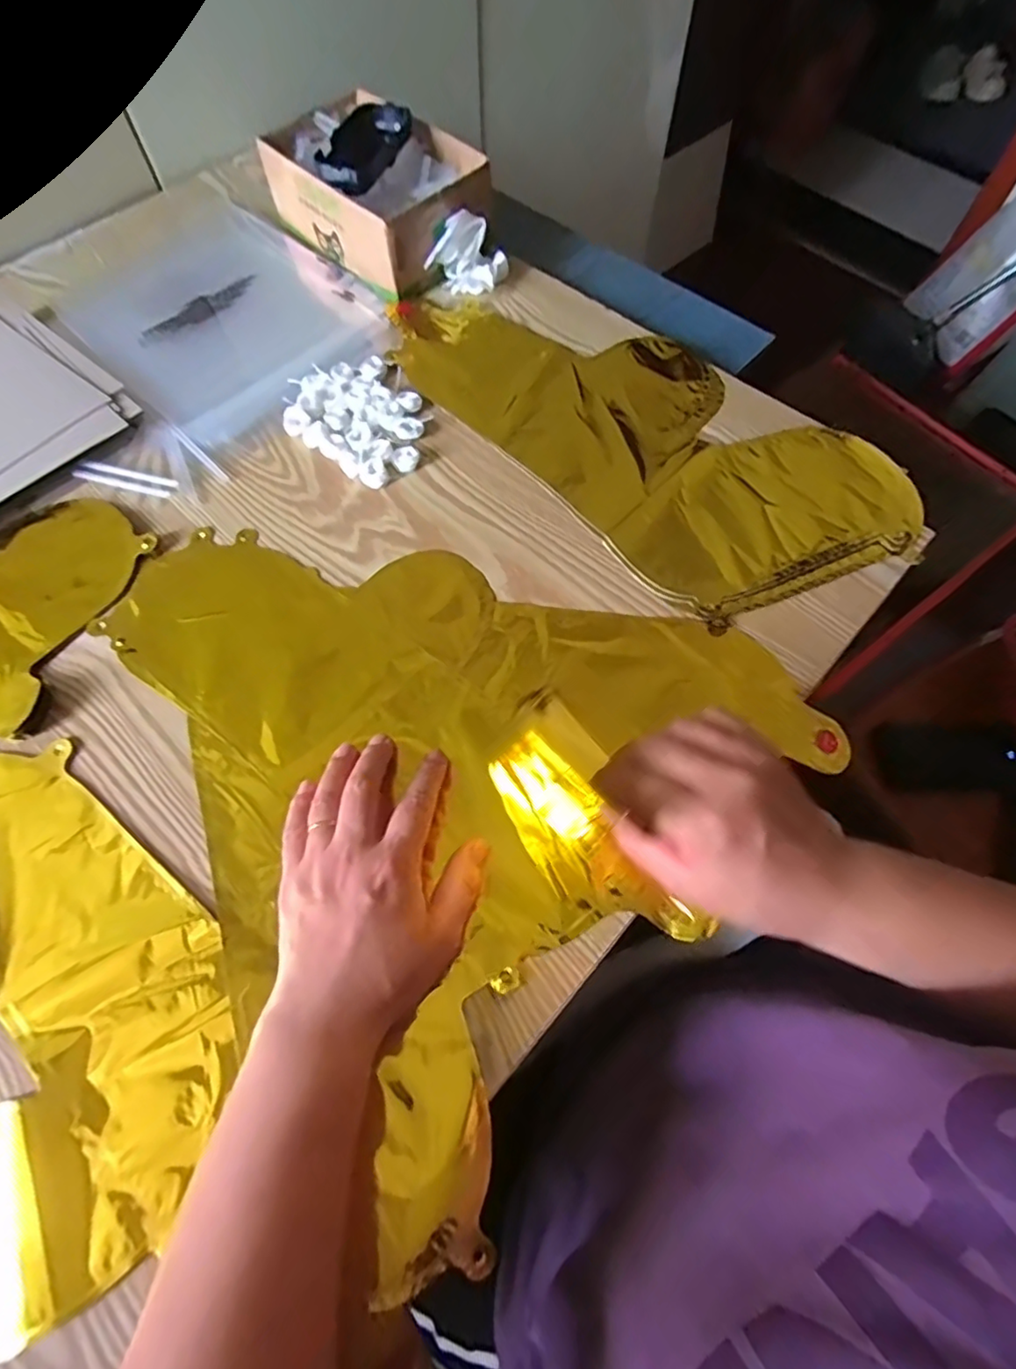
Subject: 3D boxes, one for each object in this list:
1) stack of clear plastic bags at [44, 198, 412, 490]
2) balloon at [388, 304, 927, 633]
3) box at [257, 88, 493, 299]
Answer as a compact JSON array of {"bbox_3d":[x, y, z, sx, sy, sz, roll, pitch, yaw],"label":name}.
[{"bbox_3d":[-0.264,-0.340,0.546,0.303,0.016,0.219,42,72,18],"label":"stack of clear plastic bags"},{"bbox_3d":[0.101,-0.206,0.475,0.201,0.009,0.403,-40,70,-16],"label":"balloon"},{"bbox_3d":[-0.120,-0.462,0.563,0.130,0.076,0.198,-41,70,-17],"label":"box"}]

